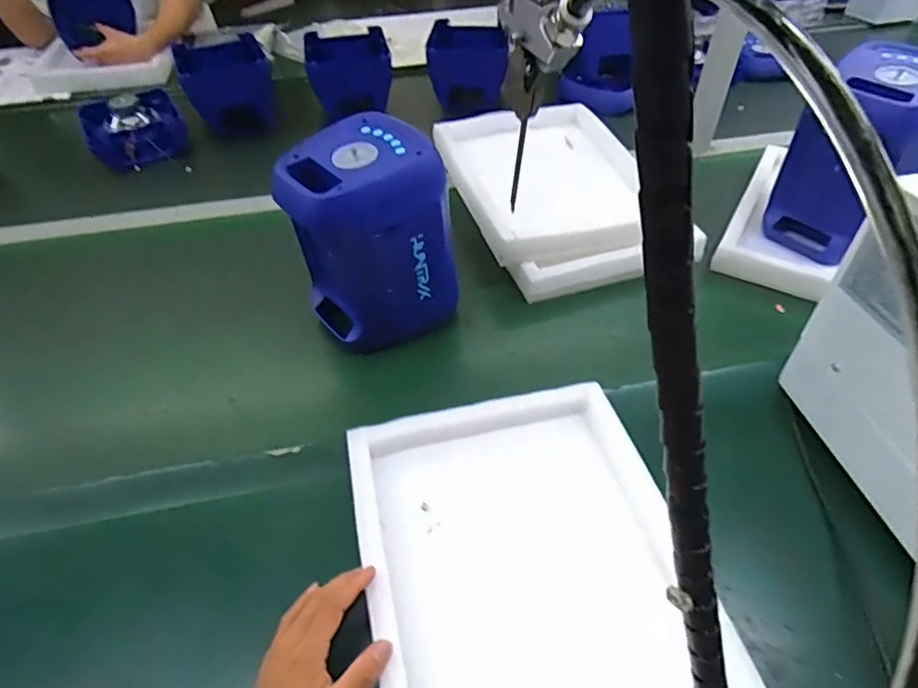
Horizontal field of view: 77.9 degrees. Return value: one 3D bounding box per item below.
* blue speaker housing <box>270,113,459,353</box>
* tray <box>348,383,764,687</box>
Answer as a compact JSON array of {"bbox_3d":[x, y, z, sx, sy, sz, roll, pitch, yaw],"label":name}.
[{"bbox_3d":[-0.108,-0.124,0.704,0.160,0.226,0.144,-35,55,-25],"label":"blue speaker housing"},{"bbox_3d":[0.063,0.202,0.519,0.286,0.067,0.349,-11,48,-7],"label":"tray"}]

